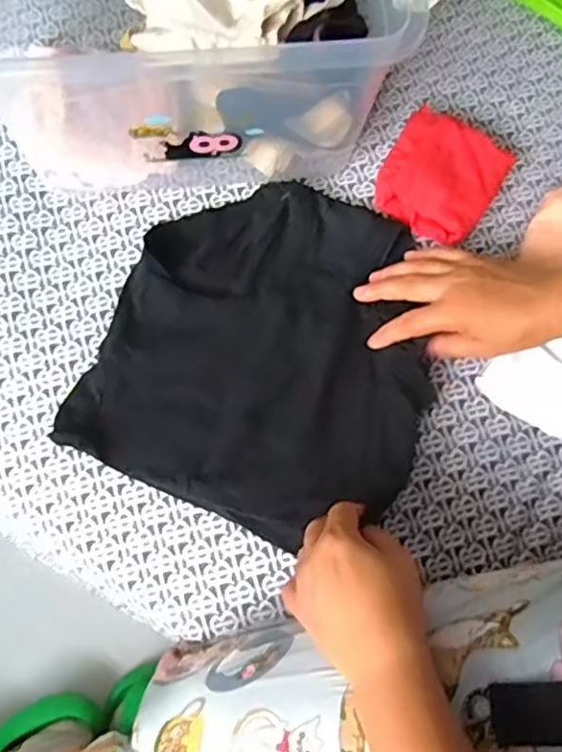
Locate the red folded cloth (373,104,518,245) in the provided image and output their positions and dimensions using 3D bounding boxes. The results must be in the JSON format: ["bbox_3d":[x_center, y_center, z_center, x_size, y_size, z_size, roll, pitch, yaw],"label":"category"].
[{"bbox_3d":[0.142,-0.177,0.591,0.100,0.047,0.101,31,76,8],"label":"red folded cloth"}]

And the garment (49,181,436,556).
[{"bbox_3d":[-0.002,-0.028,0.546,0.260,0.030,0.287,21,75,6],"label":"garment"}]

